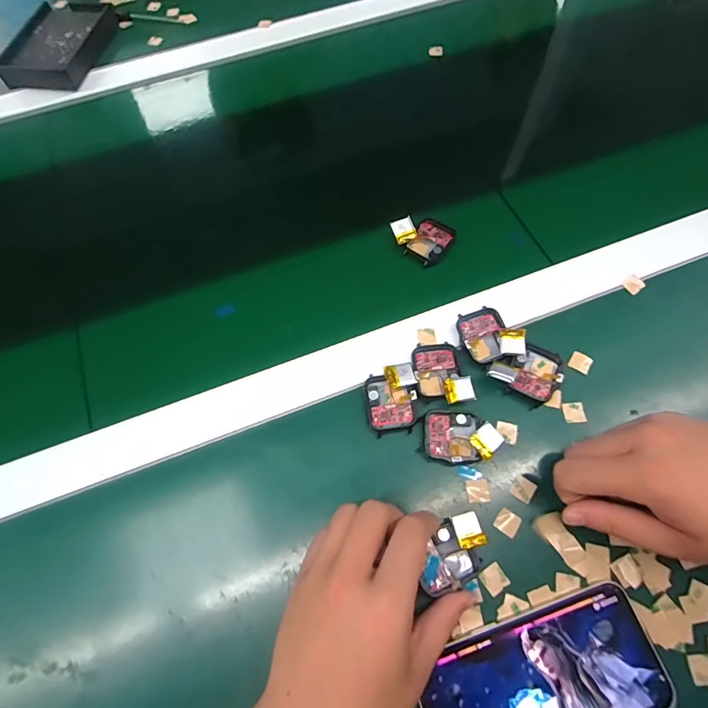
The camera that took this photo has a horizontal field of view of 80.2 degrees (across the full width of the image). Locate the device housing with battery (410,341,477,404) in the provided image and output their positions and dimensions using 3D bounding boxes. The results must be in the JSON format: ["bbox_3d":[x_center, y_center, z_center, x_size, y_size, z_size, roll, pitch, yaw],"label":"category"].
[{"bbox_3d":[0.067,0.015,0.326,0.038,0.013,0.052,-13,68,-2],"label":"device housing with battery"}]

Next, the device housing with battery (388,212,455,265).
[{"bbox_3d":[0.061,-0.108,0.381,0.051,0.016,0.043,34,73,15],"label":"device housing with battery"}]

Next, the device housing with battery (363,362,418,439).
[{"bbox_3d":[0.028,0.034,0.318,0.038,0.013,0.048,-7,68,0],"label":"device housing with battery"}]

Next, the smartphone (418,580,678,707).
[{"bbox_3d":[0.115,0.199,0.253,0.145,0.011,0.073,-18,68,-4],"label":"smartphone"}]

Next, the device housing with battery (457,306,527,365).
[{"bbox_3d":[0.109,-0.016,0.338,0.046,0.015,0.045,-13,68,-3],"label":"device housing with battery"}]

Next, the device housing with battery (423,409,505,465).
[{"bbox_3d":[0.078,0.060,0.307,0.053,0.015,0.039,-1,68,2],"label":"device housing with battery"}]

